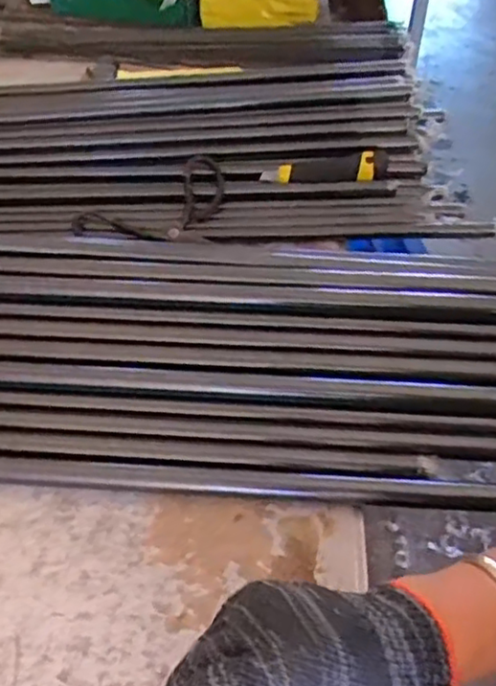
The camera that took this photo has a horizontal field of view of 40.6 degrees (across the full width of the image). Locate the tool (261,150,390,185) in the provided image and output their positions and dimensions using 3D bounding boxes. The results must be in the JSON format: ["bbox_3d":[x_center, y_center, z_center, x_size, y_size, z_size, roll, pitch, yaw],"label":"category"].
[{"bbox_3d":[0.101,-0.227,0.865,0.161,0.023,0.039,-2,49,-2],"label":"tool"}]

